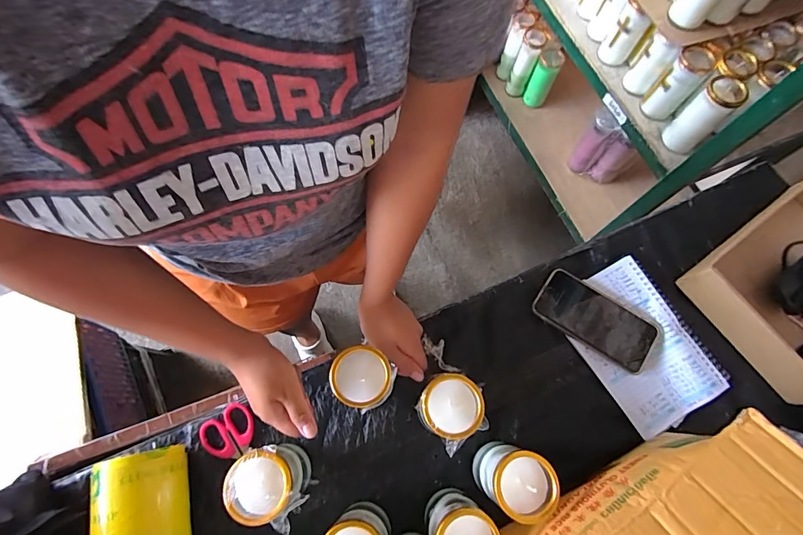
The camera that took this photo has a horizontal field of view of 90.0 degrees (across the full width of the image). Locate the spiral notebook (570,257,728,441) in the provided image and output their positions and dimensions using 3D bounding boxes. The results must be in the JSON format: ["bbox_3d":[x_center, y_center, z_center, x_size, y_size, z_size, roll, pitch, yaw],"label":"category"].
[{"bbox_3d":[0.319,0.103,0.549,0.145,0.012,0.207,-29,73,-4],"label":"spiral notebook"}]

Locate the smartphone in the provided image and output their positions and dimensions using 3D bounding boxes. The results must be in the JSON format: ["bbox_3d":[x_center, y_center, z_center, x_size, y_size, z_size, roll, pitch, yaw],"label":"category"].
[{"bbox_3d":[0.268,0.073,0.555,0.162,0.015,0.079,36,74,9],"label":"smartphone"}]

